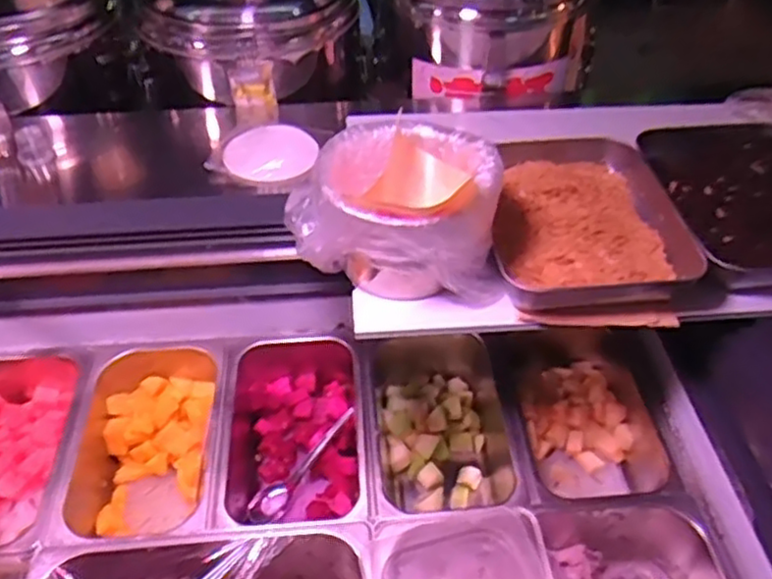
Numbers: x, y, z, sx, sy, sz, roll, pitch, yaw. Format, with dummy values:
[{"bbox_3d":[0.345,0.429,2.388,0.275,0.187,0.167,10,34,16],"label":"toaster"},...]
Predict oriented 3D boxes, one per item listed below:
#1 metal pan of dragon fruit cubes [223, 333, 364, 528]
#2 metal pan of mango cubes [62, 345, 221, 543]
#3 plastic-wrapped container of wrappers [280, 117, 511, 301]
[{"bbox_3d":[-0.104,0.175,0.842,0.151,0.093,0.248,-3,43,-4],"label":"metal pan of dragon fruit cubes"},{"bbox_3d":[-0.274,0.194,0.829,0.161,0.104,0.253,-1,43,-1],"label":"metal pan of mango cubes"},{"bbox_3d":[0.007,-0.073,0.701,0.199,0.115,0.148,-3,43,-4],"label":"plastic-wrapped container of wrappers"}]

